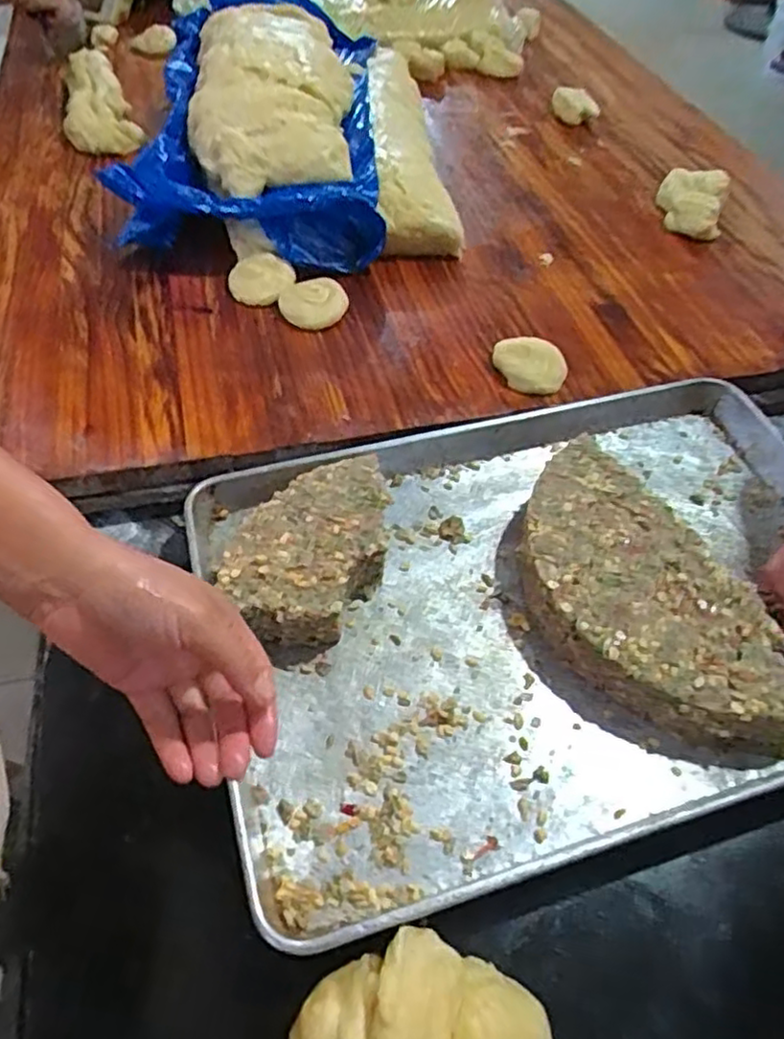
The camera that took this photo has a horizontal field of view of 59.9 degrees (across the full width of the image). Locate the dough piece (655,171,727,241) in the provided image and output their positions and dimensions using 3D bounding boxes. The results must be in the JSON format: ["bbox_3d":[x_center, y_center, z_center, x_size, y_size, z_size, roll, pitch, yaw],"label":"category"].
[{"bbox_3d":[0.437,-0.469,1.001,0.096,0.037,0.152,17,56,8],"label":"dough piece"}]

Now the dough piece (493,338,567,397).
[{"bbox_3d":[0.152,-0.174,0.760,0.085,0.033,0.056,19,54,11],"label":"dough piece"}]

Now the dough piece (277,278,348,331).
[{"bbox_3d":[-0.094,-0.258,0.818,0.077,0.027,0.061,-13,54,-12],"label":"dough piece"}]

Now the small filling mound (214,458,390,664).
[{"bbox_3d":[-0.067,0.029,0.616,0.113,0.064,0.187,27,56,17],"label":"small filling mound"}]

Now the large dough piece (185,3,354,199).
[{"bbox_3d":[-0.177,-0.616,0.968,0.232,0.085,0.449,-2,53,-4],"label":"large dough piece"}]

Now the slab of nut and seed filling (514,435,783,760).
[{"bbox_3d":[0.211,0.071,0.604,0.161,0.063,0.314,-23,57,-19],"label":"slab of nut and seed filling"}]

